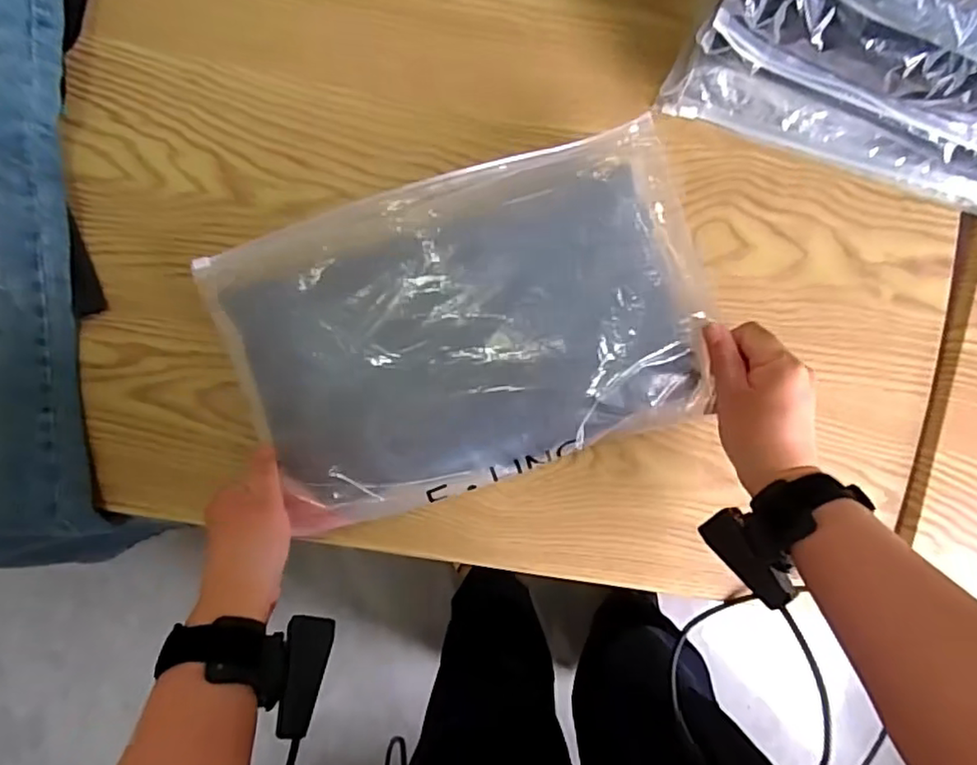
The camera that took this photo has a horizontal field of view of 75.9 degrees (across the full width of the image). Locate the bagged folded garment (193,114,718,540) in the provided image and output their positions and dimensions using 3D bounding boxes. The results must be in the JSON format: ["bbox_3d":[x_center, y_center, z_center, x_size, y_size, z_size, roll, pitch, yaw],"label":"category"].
[{"bbox_3d":[-0.011,-0.035,0.448,0.320,0.034,0.211,-18,90,-1],"label":"bagged folded garment"}]

